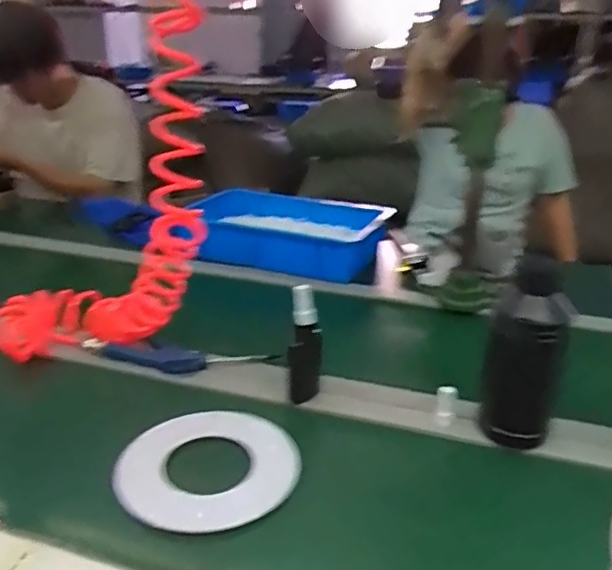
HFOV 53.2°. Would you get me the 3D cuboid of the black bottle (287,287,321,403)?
[{"bbox_3d":[0.000,0.075,0.794,0.041,0.160,0.054,1,24,2],"label":"black bottle"}]

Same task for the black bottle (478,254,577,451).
[{"bbox_3d":[0.258,0.085,0.723,0.086,0.211,0.074,13,26,26],"label":"black bottle"}]

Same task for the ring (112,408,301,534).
[{"bbox_3d":[-0.114,0.196,0.689,0.192,0.018,0.193,1,24,0],"label":"ring"}]

